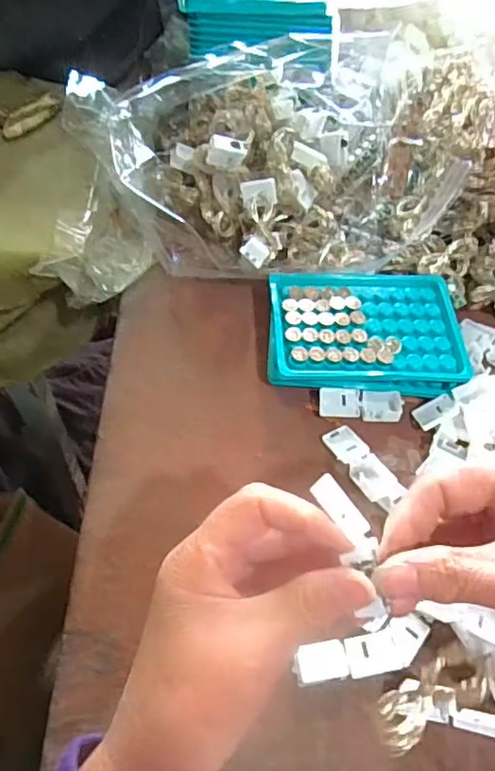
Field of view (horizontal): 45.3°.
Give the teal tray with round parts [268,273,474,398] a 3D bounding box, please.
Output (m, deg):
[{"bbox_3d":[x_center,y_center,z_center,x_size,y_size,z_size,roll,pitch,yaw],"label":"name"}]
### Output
[{"bbox_3d":[0.084,-0.042,0.424,0.134,0.021,0.098,4,58,-2],"label":"teal tray with round parts"}]

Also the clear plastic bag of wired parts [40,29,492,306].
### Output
[{"bbox_3d":[0.010,-0.190,0.488,0.330,0.094,0.224,-5,56,-7],"label":"clear plastic bag of wired parts"}]

